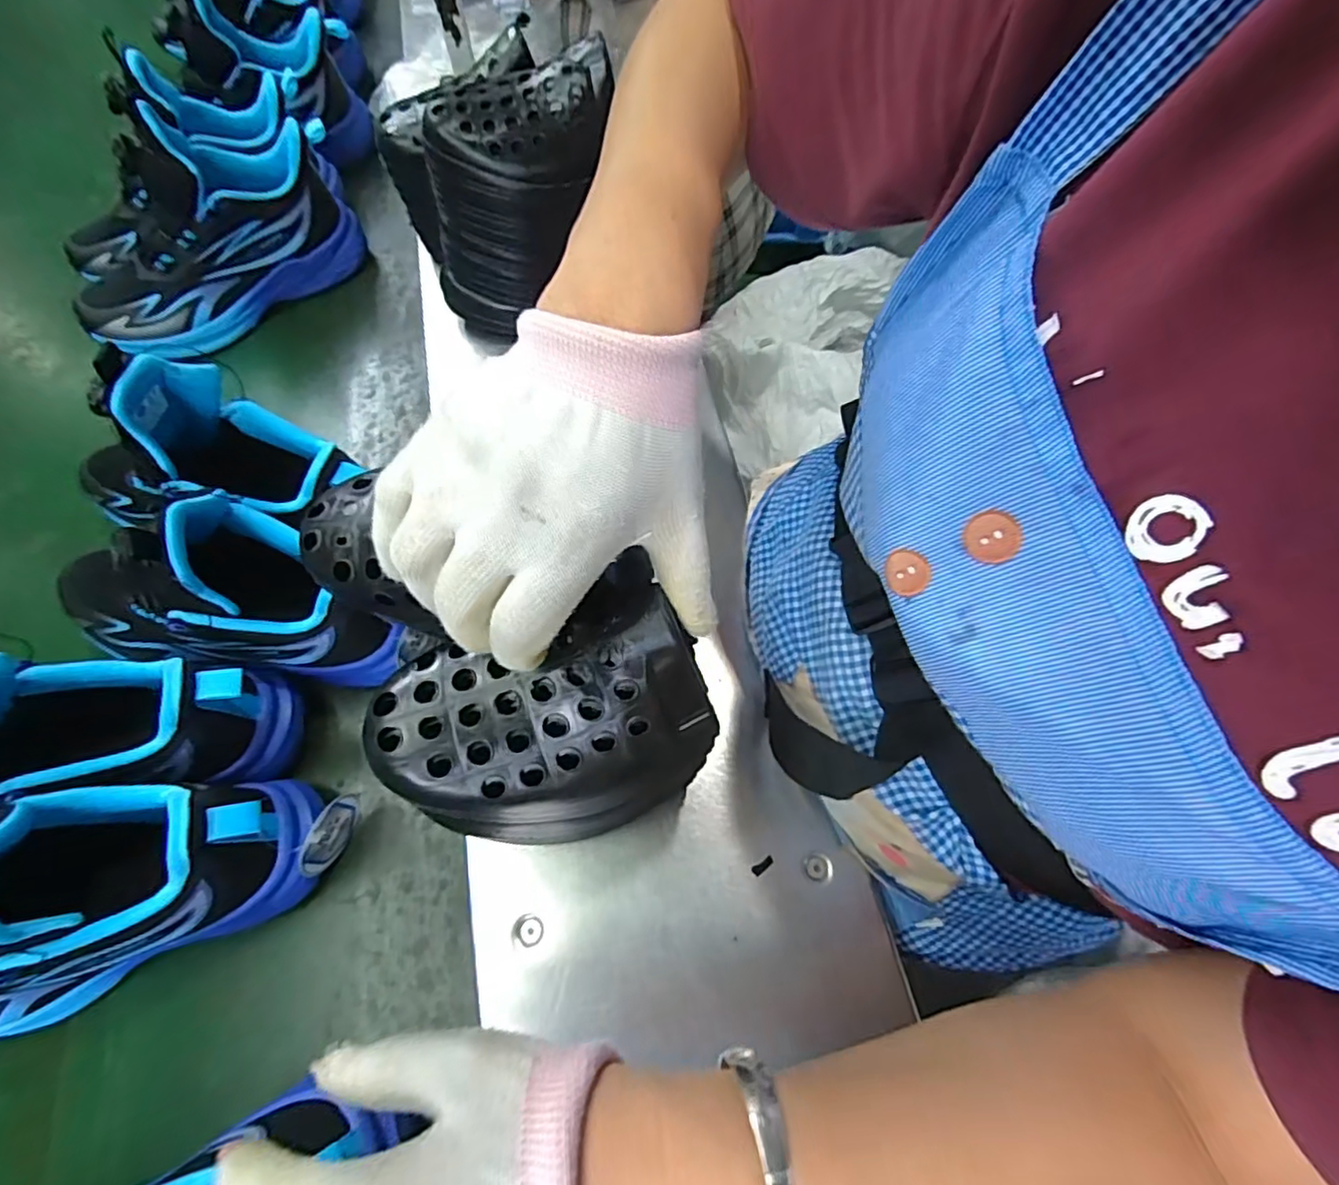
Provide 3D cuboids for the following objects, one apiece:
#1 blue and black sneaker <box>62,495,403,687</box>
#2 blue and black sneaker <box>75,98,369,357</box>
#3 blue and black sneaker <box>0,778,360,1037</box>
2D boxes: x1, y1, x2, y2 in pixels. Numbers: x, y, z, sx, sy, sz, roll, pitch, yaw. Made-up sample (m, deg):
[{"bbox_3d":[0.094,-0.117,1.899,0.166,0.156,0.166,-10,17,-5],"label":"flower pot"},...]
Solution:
[{"bbox_3d":[-0.302,-0.012,0.383,0.228,0.126,0.087,6,67,3],"label":"blue and black sneaker"},{"bbox_3d":[-0.423,-0.333,0.554,0.263,0.144,0.125,-40,72,-16],"label":"blue and black sneaker"},{"bbox_3d":[-0.321,0.164,0.321,0.249,0.134,0.081,-23,68,-9],"label":"blue and black sneaker"}]

